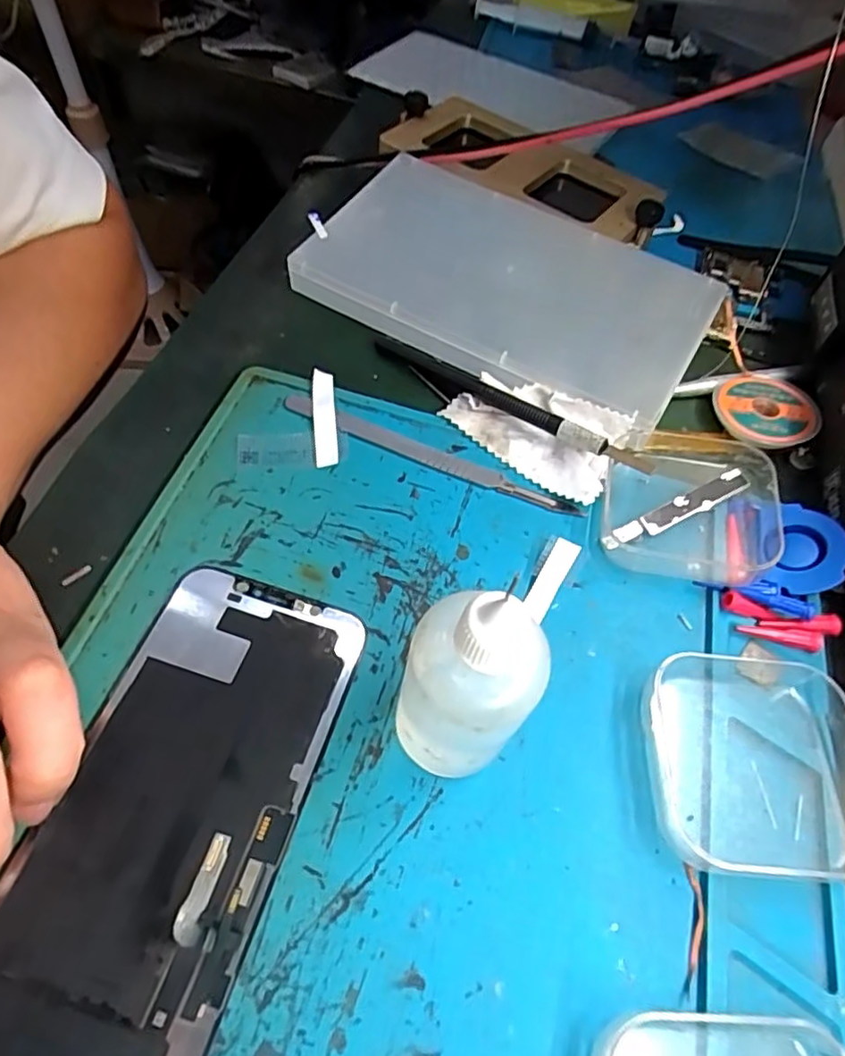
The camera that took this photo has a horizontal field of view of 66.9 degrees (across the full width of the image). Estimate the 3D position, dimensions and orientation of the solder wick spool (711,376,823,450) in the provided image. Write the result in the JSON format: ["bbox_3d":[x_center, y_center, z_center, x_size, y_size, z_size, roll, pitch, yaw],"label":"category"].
[{"bbox_3d":[0.151,-0.053,0.284,0.041,0.012,0.040,3,56,-4],"label":"solder wick spool"}]

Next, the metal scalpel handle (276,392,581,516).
[{"bbox_3d":[0.002,-0.030,0.263,0.129,0.004,0.011,22,57,9],"label":"metal scalpel handle"}]

